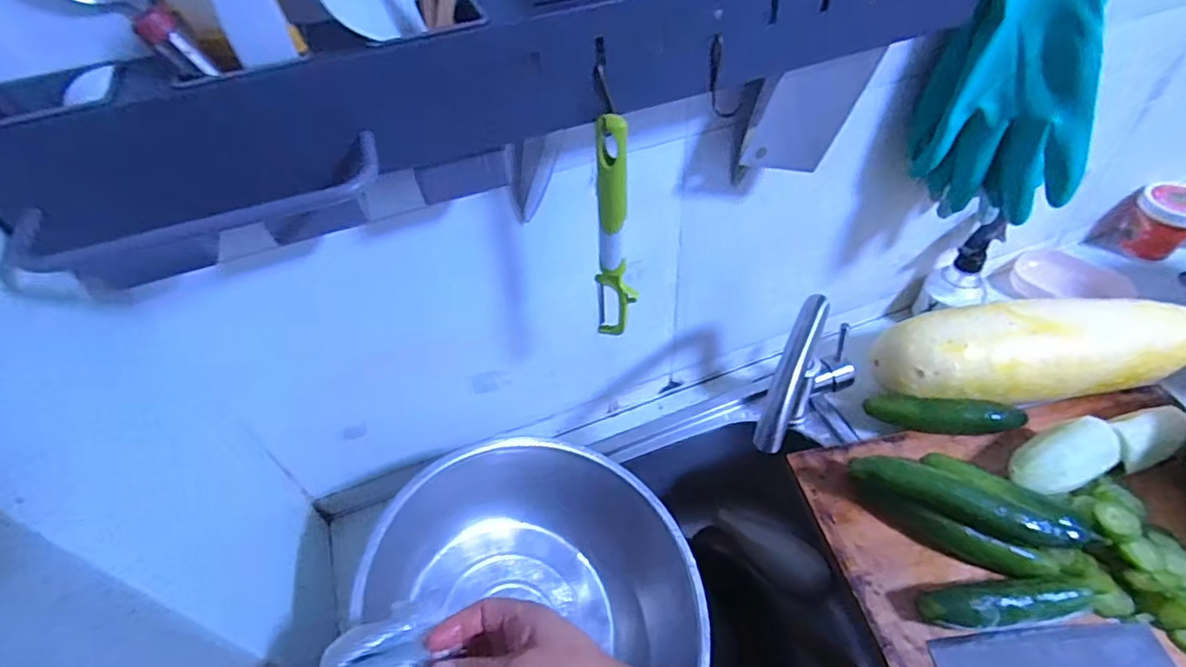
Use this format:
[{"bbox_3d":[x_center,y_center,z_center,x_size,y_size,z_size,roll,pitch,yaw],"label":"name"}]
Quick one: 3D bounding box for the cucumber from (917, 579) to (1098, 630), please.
[{"bbox_3d":[0.351,0.225,0.493,0.146,0.029,0.031,-8,48,-2],"label":"cucumber"}]

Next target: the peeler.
[{"bbox_3d":[0.014,-0.067,0.419,0.028,0.184,0.015,-1,48,4],"label":"peeler"}]

